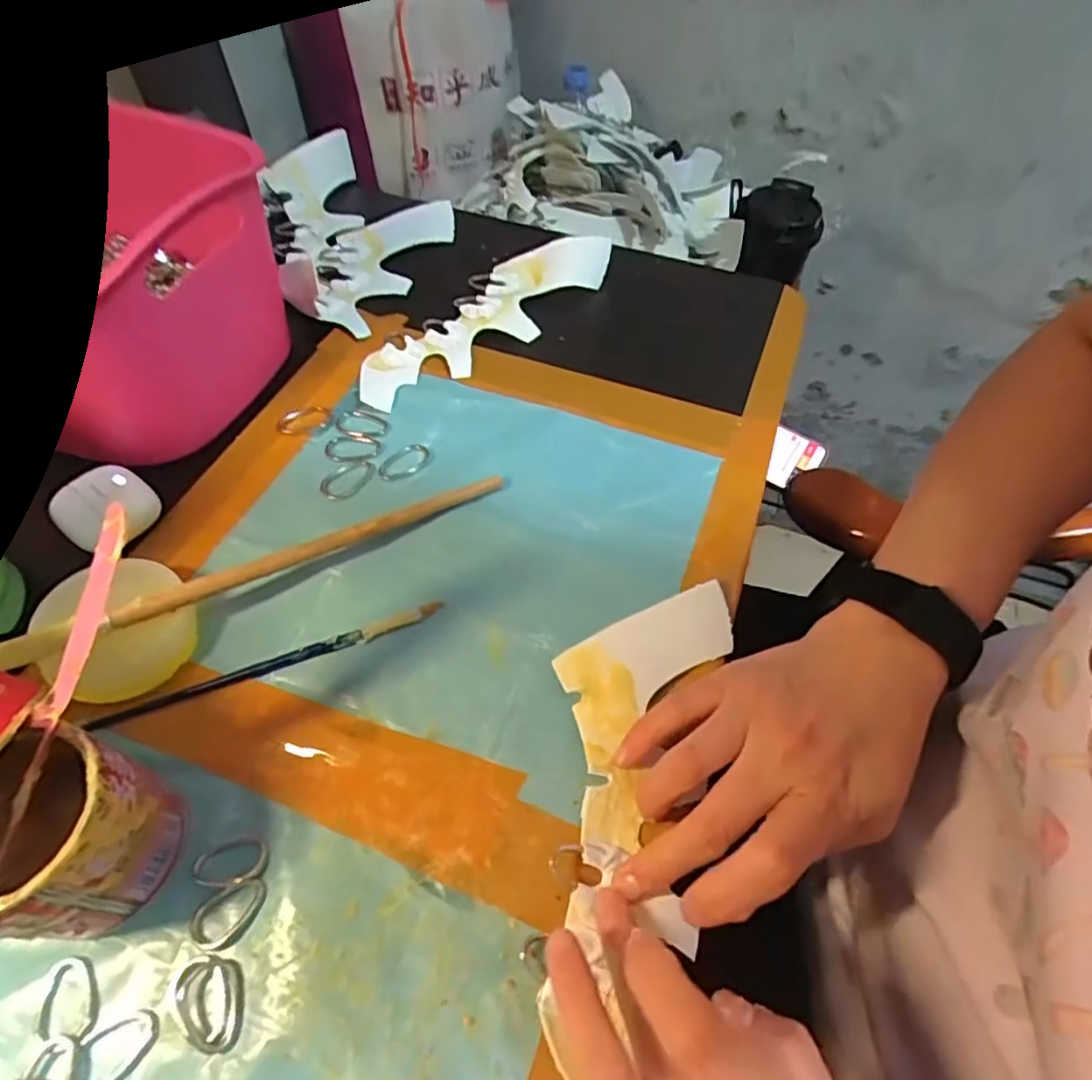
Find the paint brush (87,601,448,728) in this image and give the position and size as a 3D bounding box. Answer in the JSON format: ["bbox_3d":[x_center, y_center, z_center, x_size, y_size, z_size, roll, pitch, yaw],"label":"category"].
[{"bbox_3d":[-0.132,0.060,0.312,0.166,0.005,0.009,-18,58,-15],"label":"paint brush"}]

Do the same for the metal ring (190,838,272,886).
[{"bbox_3d":[-0.130,0.132,0.261,0.030,0.004,0.016,-11,57,-11],"label":"metal ring"}]

